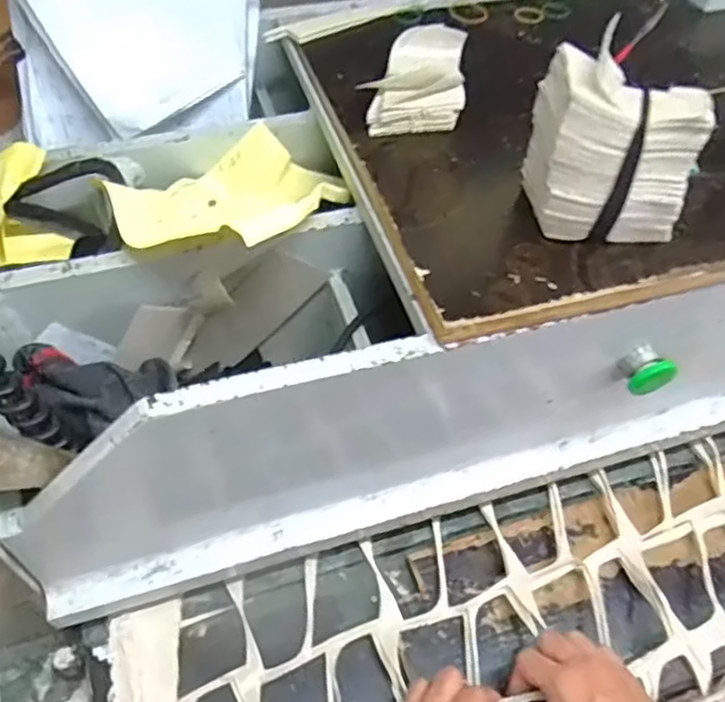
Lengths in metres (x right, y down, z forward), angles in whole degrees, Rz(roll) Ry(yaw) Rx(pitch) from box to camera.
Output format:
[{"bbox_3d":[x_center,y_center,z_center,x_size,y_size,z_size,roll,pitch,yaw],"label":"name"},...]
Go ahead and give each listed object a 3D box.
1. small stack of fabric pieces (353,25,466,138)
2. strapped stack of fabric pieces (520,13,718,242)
[{"bbox_3d":[0.047,-0.233,0.584,0.088,0.035,0.124,7,53,0],"label":"small stack of fabric pieces"},{"bbox_3d":[0.166,-0.138,0.462,0.099,0.104,0.086,0,54,-5],"label":"strapped stack of fabric pieces"}]

